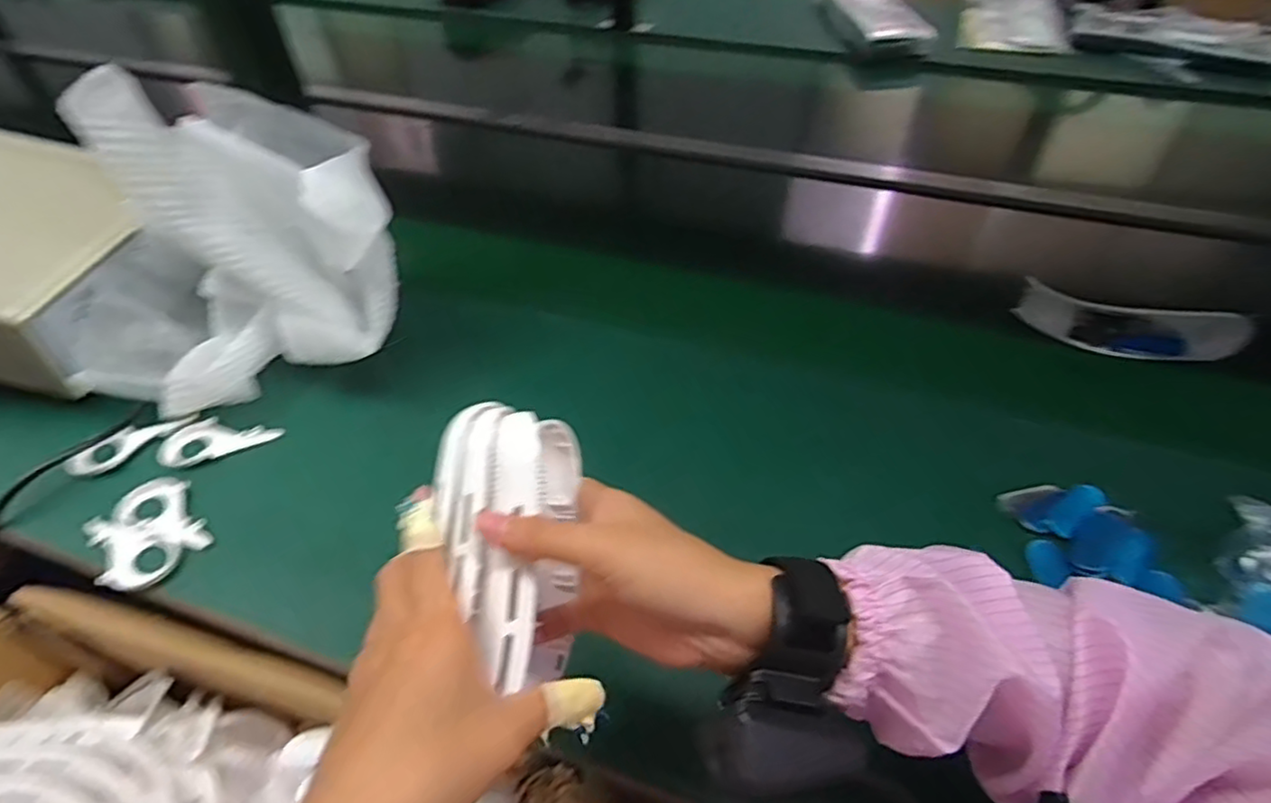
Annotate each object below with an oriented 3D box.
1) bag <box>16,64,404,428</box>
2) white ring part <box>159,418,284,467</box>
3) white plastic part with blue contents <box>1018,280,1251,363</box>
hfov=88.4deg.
[{"bbox_3d":[-0.371,-0.133,0.594,0.284,0.231,0.212,-1,48,2],"label":"bag"},{"bbox_3d":[-0.378,0.032,0.596,0.104,0.007,0.052,-16,49,-12],"label":"white ring part"},{"bbox_3d":[0.495,-0.074,0.661,0.189,0.066,0.035,21,52,20],"label":"white plastic part with blue contents"}]

